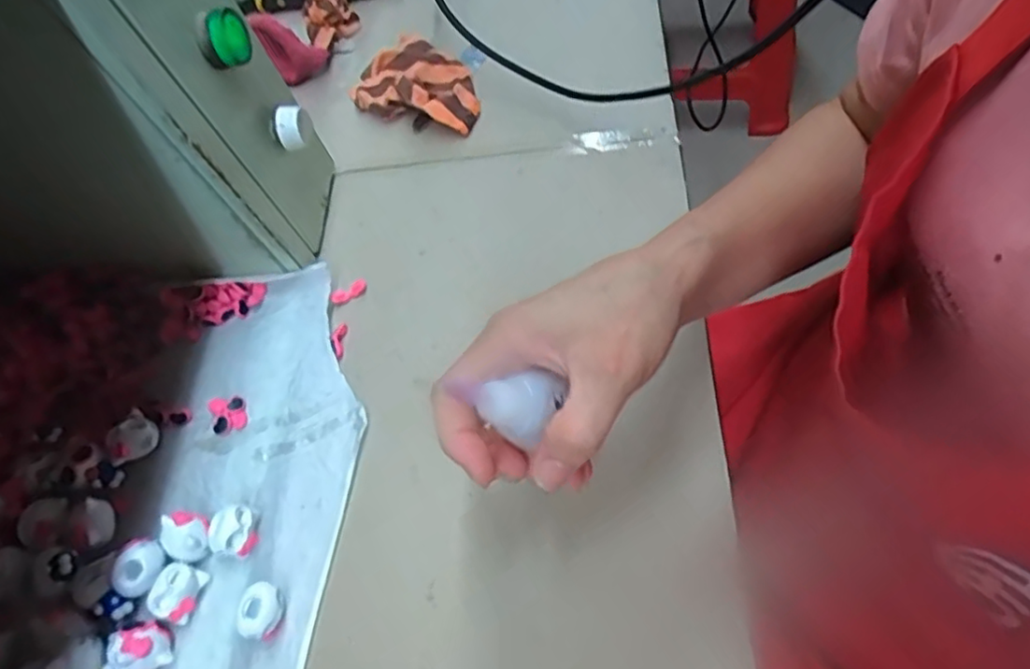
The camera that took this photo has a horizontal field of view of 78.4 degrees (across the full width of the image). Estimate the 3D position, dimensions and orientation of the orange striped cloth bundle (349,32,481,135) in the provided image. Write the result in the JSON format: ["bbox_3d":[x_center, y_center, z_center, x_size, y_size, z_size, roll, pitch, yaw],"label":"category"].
[{"bbox_3d":[-0.070,-0.197,0.499,0.110,0.022,0.078,21,67,21],"label":"orange striped cloth bundle"}]

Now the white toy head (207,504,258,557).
[{"bbox_3d":[-0.144,0.102,0.327,0.023,0.017,0.024,-4,60,8],"label":"white toy head"}]

